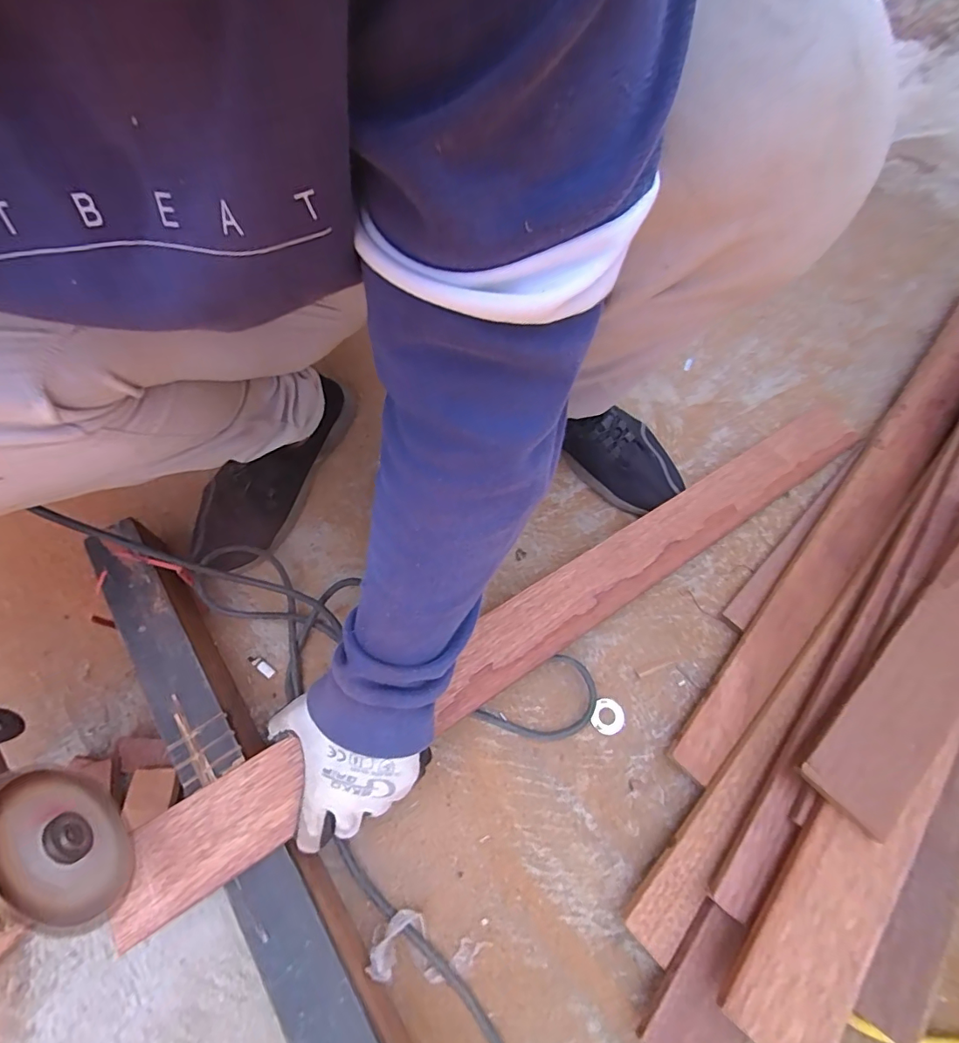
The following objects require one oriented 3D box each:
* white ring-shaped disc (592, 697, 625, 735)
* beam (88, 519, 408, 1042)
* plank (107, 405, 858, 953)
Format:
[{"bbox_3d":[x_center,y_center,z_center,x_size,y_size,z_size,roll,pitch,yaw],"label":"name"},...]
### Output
[{"bbox_3d":[0.122,0.186,0.463,0.032,0.006,0.031,3,64,-6],"label":"white ring-shaped disc"},{"bbox_3d":[-0.175,0.246,0.385,0.067,0.074,0.633,-33,67,-18],"label":"beam"},{"bbox_3d":[0.106,0.064,0.475,0.844,0.015,0.064,-29,66,-20],"label":"plank"}]

